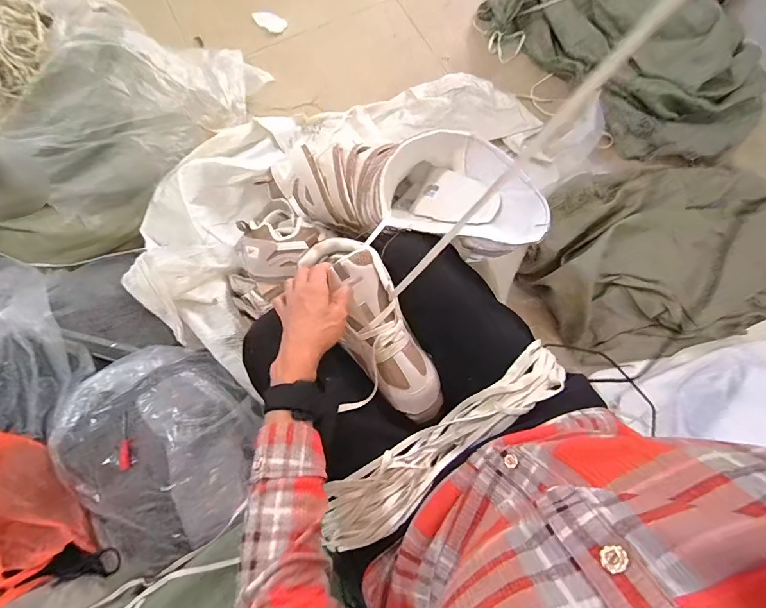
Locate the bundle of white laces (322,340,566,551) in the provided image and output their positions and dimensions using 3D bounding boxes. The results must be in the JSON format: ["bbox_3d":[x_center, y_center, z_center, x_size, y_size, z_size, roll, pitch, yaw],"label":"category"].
[{"bbox_3d":[0.080,0.159,0.436,0.327,0.044,0.068,-32,78,-7],"label":"bundle of white laces"}]

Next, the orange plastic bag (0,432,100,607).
[{"bbox_3d":[-0.621,0.338,0.621,0.194,0.058,0.264,-32,78,-7],"label":"orange plastic bag"}]

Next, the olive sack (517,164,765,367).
[{"bbox_3d":[0.647,-0.130,0.814,0.679,0.080,0.408,-16,76,-4],"label":"olive sack"}]

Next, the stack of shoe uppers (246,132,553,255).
[{"bbox_3d":[0.026,-0.172,0.569,0.400,0.123,0.155,16,76,5],"label":"stack of shoe uppers"}]

